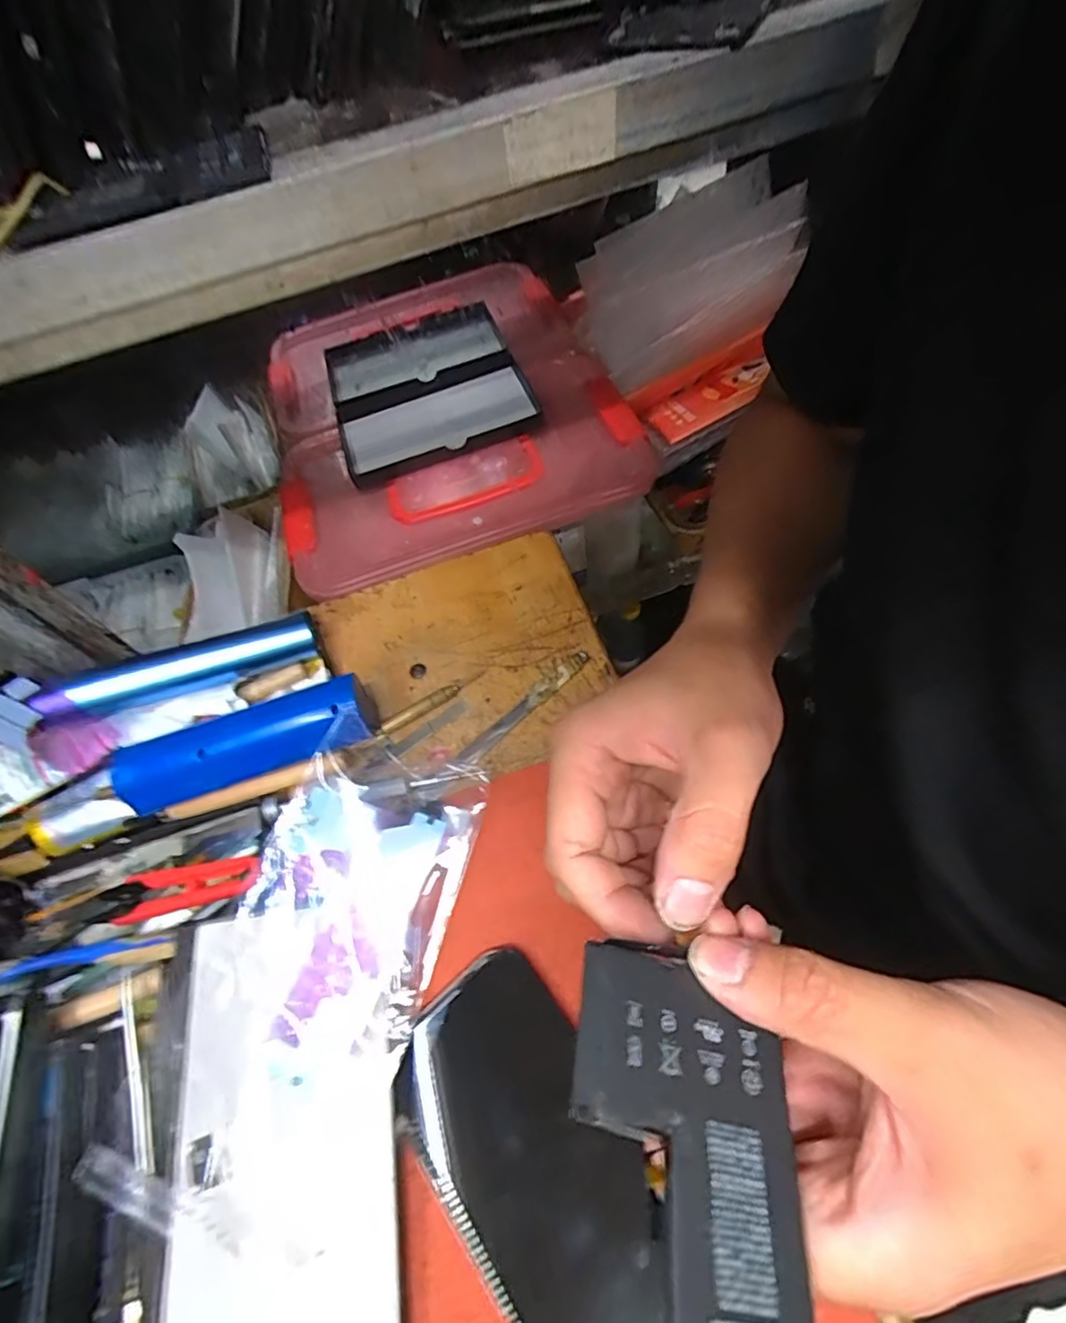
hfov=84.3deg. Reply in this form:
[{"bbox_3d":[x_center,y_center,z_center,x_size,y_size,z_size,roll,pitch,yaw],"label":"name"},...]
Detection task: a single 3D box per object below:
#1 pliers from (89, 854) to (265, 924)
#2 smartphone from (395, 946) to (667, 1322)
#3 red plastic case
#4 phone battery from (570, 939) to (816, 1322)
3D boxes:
[{"bbox_3d":[-0.184,0.117,0.302,0.095,0.008,0.023,-15,54,10],"label":"pliers"},{"bbox_3d":[0.005,0.195,0.230,0.075,0.011,0.143,-34,53,-22],"label":"smartphone"},{"bbox_3d":[-0.093,-0.247,0.557,0.320,0.092,0.351,-16,55,-9],"label":"red plastic case"},{"bbox_3d":[0.038,0.131,0.144,0.062,0.004,0.108,18,46,-10],"label":"phone battery"}]

